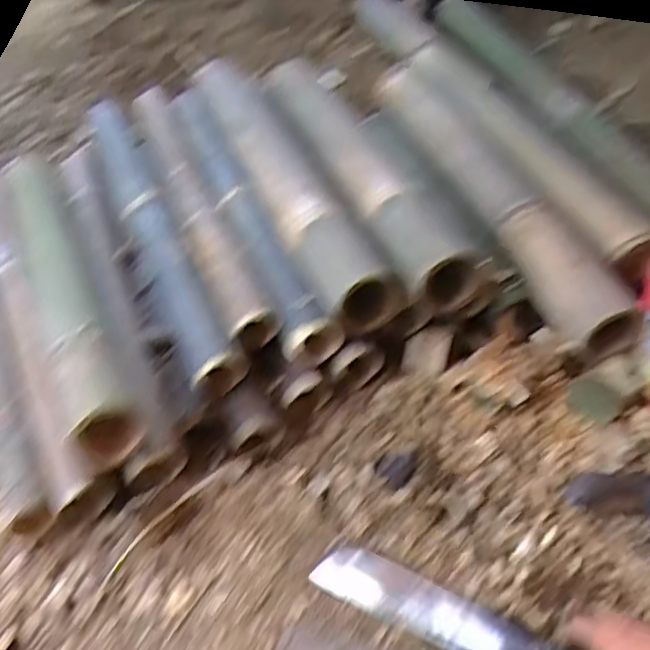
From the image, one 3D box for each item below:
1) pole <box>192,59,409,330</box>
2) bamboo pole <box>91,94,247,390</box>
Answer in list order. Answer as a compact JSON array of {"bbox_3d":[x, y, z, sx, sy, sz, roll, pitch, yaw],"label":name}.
[{"bbox_3d":[-0.068,-0.221,0.936,0.084,0.095,0.576,-20,47,-14],"label":"pole"},{"bbox_3d":[-0.247,-0.160,0.948,0.064,0.058,0.642,-20,47,-15],"label":"bamboo pole"}]

